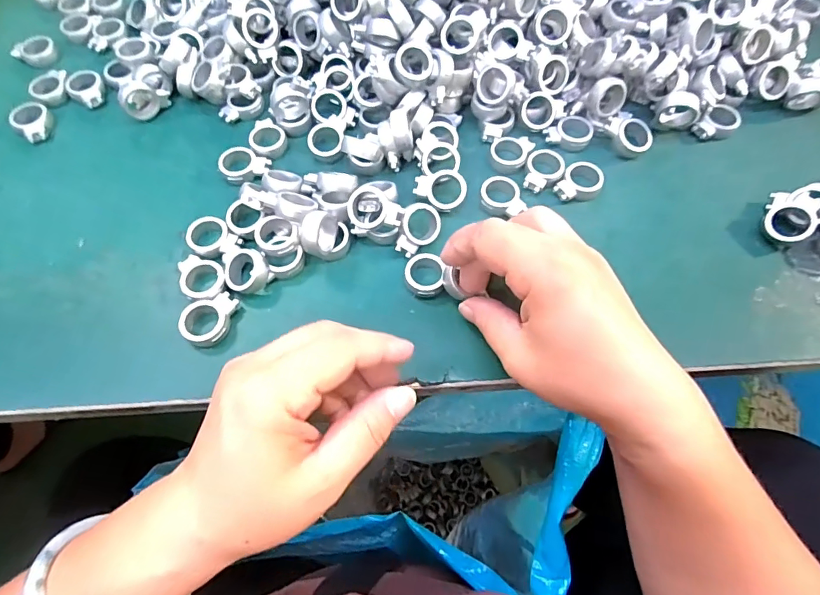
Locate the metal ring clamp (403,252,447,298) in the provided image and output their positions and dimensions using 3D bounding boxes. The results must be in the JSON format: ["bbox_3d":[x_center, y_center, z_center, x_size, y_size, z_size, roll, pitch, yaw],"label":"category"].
[{"bbox_3d":[0.009,-0.014,0.273,0.023,0.011,0.027,7,65,4],"label":"metal ring clamp"}]

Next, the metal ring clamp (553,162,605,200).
[{"bbox_3d":[0.114,-0.075,0.304,0.032,0.011,0.025,-41,71,-17],"label":"metal ring clamp"}]

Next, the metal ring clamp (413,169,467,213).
[{"bbox_3d":[0.020,-0.070,0.296,0.034,0.008,0.025,7,86,8],"label":"metal ring clamp"}]

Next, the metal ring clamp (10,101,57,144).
[{"bbox_3d":[-0.275,-0.129,0.332,0.026,0.013,0.031,-41,71,-17],"label":"metal ring clamp"}]

